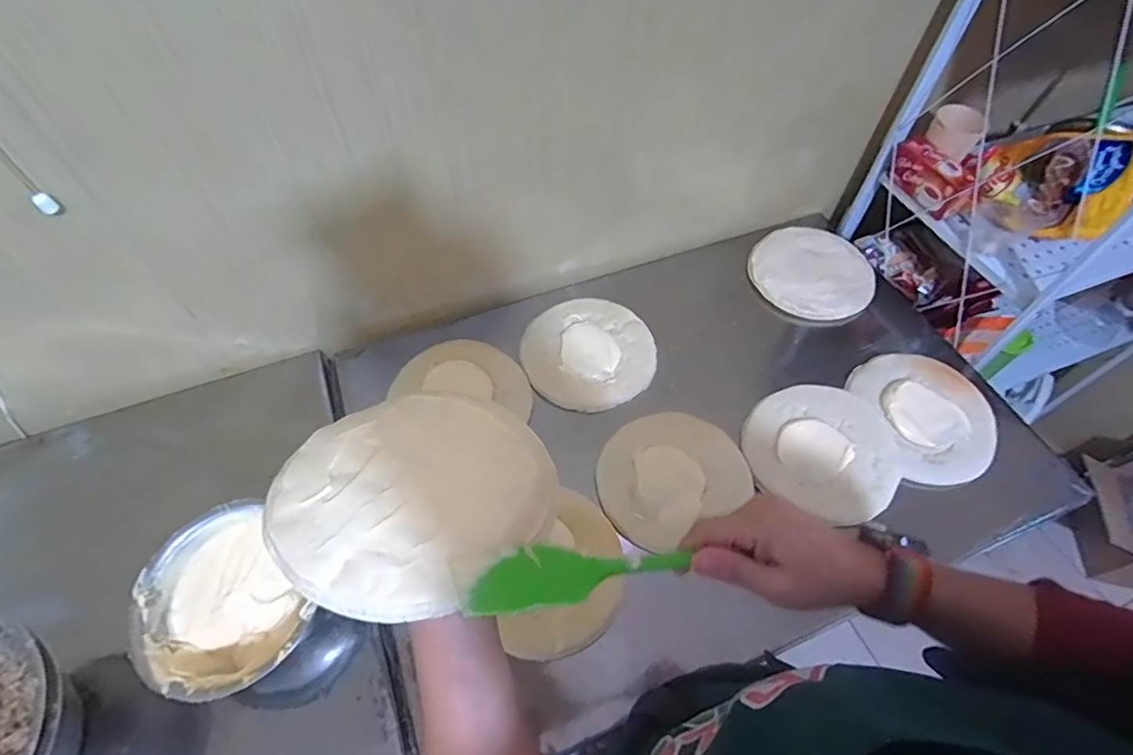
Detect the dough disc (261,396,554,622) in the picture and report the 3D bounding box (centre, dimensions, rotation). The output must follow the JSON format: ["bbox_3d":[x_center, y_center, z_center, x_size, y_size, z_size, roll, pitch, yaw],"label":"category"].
[{"bbox_3d":[-0.102,0.072,0.384,0.182,0.024,0.178,4,38,-3],"label":"dough disc"}]

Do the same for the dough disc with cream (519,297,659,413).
[{"bbox_3d":[0.036,-0.039,0.846,0.196,0.022,0.186,1,56,-1],"label":"dough disc with cream"}]

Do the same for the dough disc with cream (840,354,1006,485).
[{"bbox_3d":[0.501,0.048,0.768,0.161,0.015,0.191,-7,57,-6],"label":"dough disc with cream"}]

